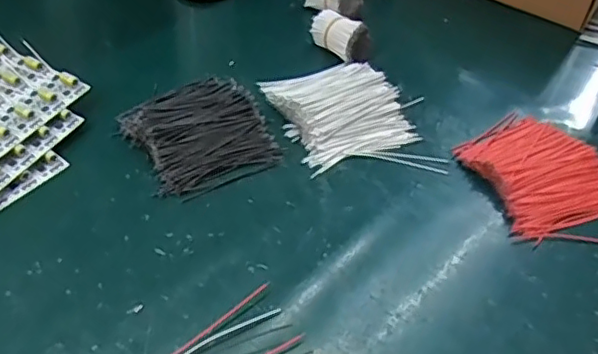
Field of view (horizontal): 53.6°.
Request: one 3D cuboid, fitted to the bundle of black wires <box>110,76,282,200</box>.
[{"bbox_3d":[-0.073,-0.033,0.439,0.095,0.019,0.094,-24,56,-25],"label":"bundle of black wires"}]

